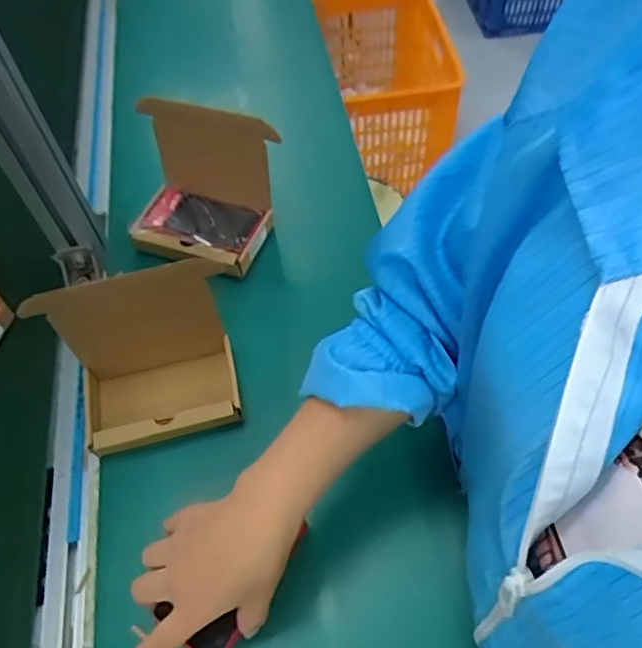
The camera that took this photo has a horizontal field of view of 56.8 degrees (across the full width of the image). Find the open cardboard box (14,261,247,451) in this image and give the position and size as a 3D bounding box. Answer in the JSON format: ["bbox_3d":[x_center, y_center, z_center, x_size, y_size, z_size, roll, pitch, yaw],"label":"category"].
[{"bbox_3d":[-0.145,0.033,0.499,0.138,0.121,0.095,-18,58,-8],"label":"open cardboard box"}]

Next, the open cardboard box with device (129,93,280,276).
[{"bbox_3d":[-0.127,-0.142,0.609,0.147,0.119,0.111,10,58,9],"label":"open cardboard box with device"}]

